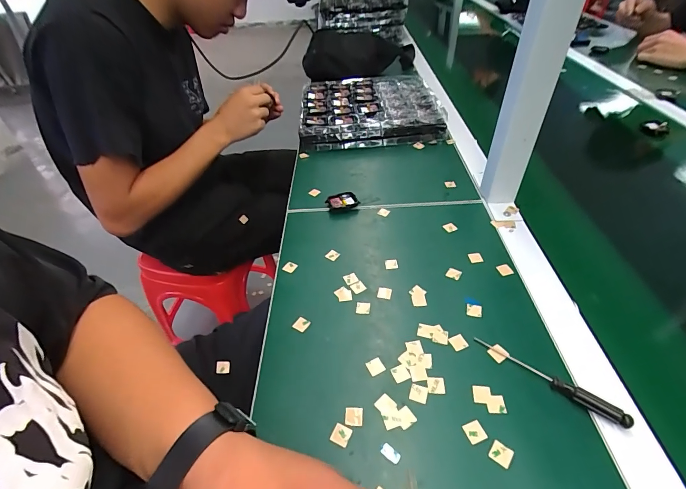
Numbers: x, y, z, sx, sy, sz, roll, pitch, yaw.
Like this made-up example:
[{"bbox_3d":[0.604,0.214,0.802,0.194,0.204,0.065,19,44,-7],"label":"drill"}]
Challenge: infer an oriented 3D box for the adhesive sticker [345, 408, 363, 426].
[{"bbox_3d":[0.010,0.154,0.311,0.015,0.004,0.015,2,48,-1],"label":"adhesive sticker"}]

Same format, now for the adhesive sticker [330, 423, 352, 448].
[{"bbox_3d":[-0.002,0.165,0.301,0.015,0.004,0.015,21,56,16],"label":"adhesive sticker"}]

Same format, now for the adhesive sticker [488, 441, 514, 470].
[{"bbox_3d":[0.128,0.170,0.283,0.016,0.004,0.016,29,58,29],"label":"adhesive sticker"}]

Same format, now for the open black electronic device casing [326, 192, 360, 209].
[{"bbox_3d":[0.000,-0.065,0.539,0.048,0.014,0.032,-8,43,-5],"label":"open black electronic device casing"}]

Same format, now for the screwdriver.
[{"bbox_3d":[0.185,0.121,0.319,0.130,0.017,0.011,31,53,31],"label":"screwdriver"}]

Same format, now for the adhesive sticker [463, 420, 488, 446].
[{"bbox_3d":[0.112,0.160,0.296,0.016,0.004,0.017,-18,49,-11],"label":"adhesive sticker"}]

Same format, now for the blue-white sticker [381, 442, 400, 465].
[{"bbox_3d":[0.039,0.172,0.288,0.017,0.004,0.009,28,51,29],"label":"blue-white sticker"}]

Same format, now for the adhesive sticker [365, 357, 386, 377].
[{"bbox_3d":[0.032,0.121,0.344,0.016,0.004,0.015,-22,53,-15],"label":"adhesive sticker"}]

